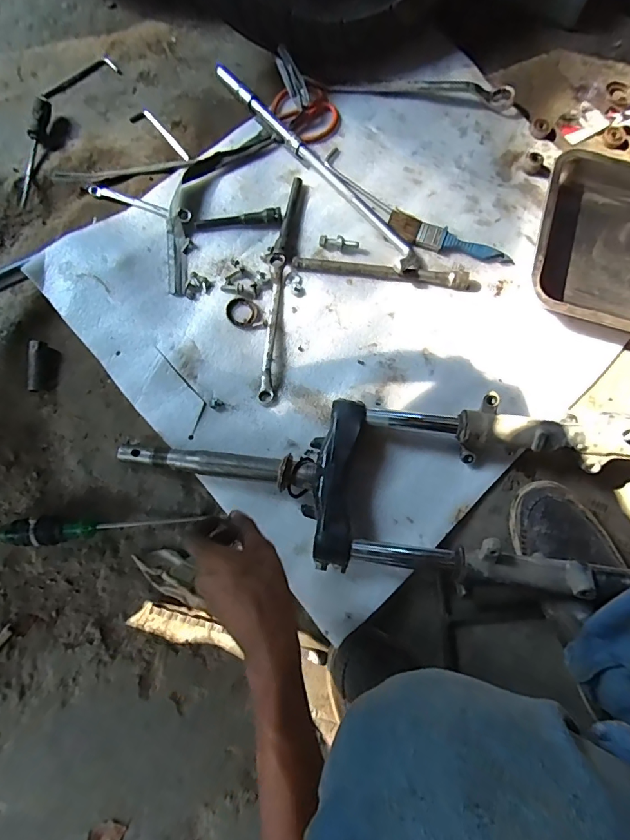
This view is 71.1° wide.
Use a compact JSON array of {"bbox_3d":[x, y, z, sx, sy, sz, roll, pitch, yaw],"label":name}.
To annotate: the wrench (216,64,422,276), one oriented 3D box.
[{"bbox_3d":[0.004,-0.386,0.660,0.048,0.028,0.448,-37,81,-9],"label":"wrench"}]

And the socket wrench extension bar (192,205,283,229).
[{"bbox_3d":[-0.112,-0.296,0.645,0.126,0.016,0.020,-4,78,-3],"label":"socket wrench extension bar"}]

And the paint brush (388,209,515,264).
[{"bbox_3d":[0.195,-0.261,0.644,0.183,0.009,0.037,22,78,3],"label":"paint brush"}]

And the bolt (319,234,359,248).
[{"bbox_3d":[0.035,-0.257,0.640,0.056,0.014,0.017,14,77,2],"label":"bolt"}]

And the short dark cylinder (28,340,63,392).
[{"bbox_3d":[-0.370,-0.072,0.600,0.032,0.025,0.068,-1,77,-2],"label":"short dark cylinder"}]

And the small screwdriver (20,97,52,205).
[{"bbox_3d":[-0.424,-0.401,0.660,0.023,0.016,0.157,15,94,2],"label":"small screwdriver"}]

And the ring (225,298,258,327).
[{"bbox_3d":[-0.104,-0.154,0.631,0.045,0.006,0.042,0,77,-2],"label":"ring"}]

